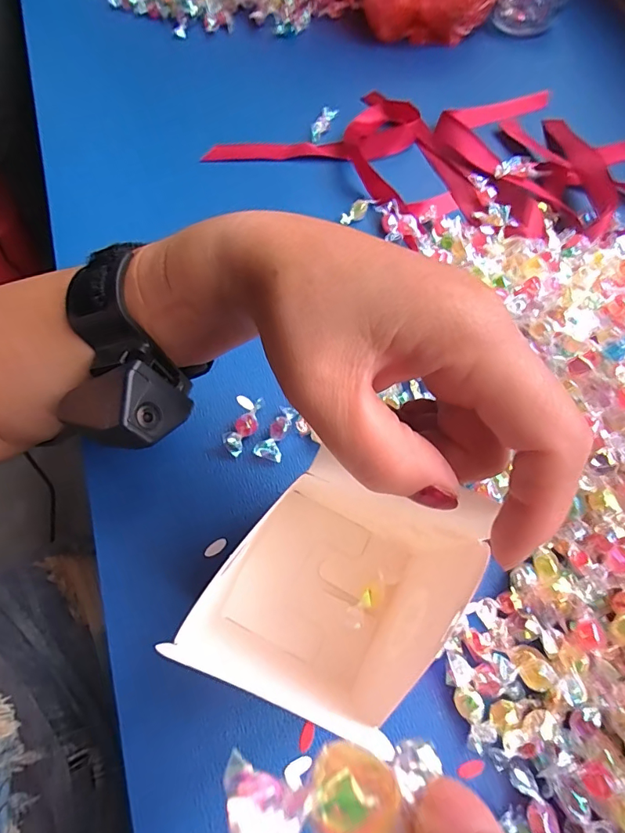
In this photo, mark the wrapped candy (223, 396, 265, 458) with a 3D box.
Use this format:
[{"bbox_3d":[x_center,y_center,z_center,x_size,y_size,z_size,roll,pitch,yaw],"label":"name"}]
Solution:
[{"bbox_3d":[-0.043,0.006,0.288,0.014,0.007,0.041,27,70,10],"label":"wrapped candy"}]

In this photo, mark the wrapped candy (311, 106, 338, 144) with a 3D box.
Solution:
[{"bbox_3d":[0.011,-0.271,0.412,0.010,0.017,0.038,24,69,9],"label":"wrapped candy"}]

